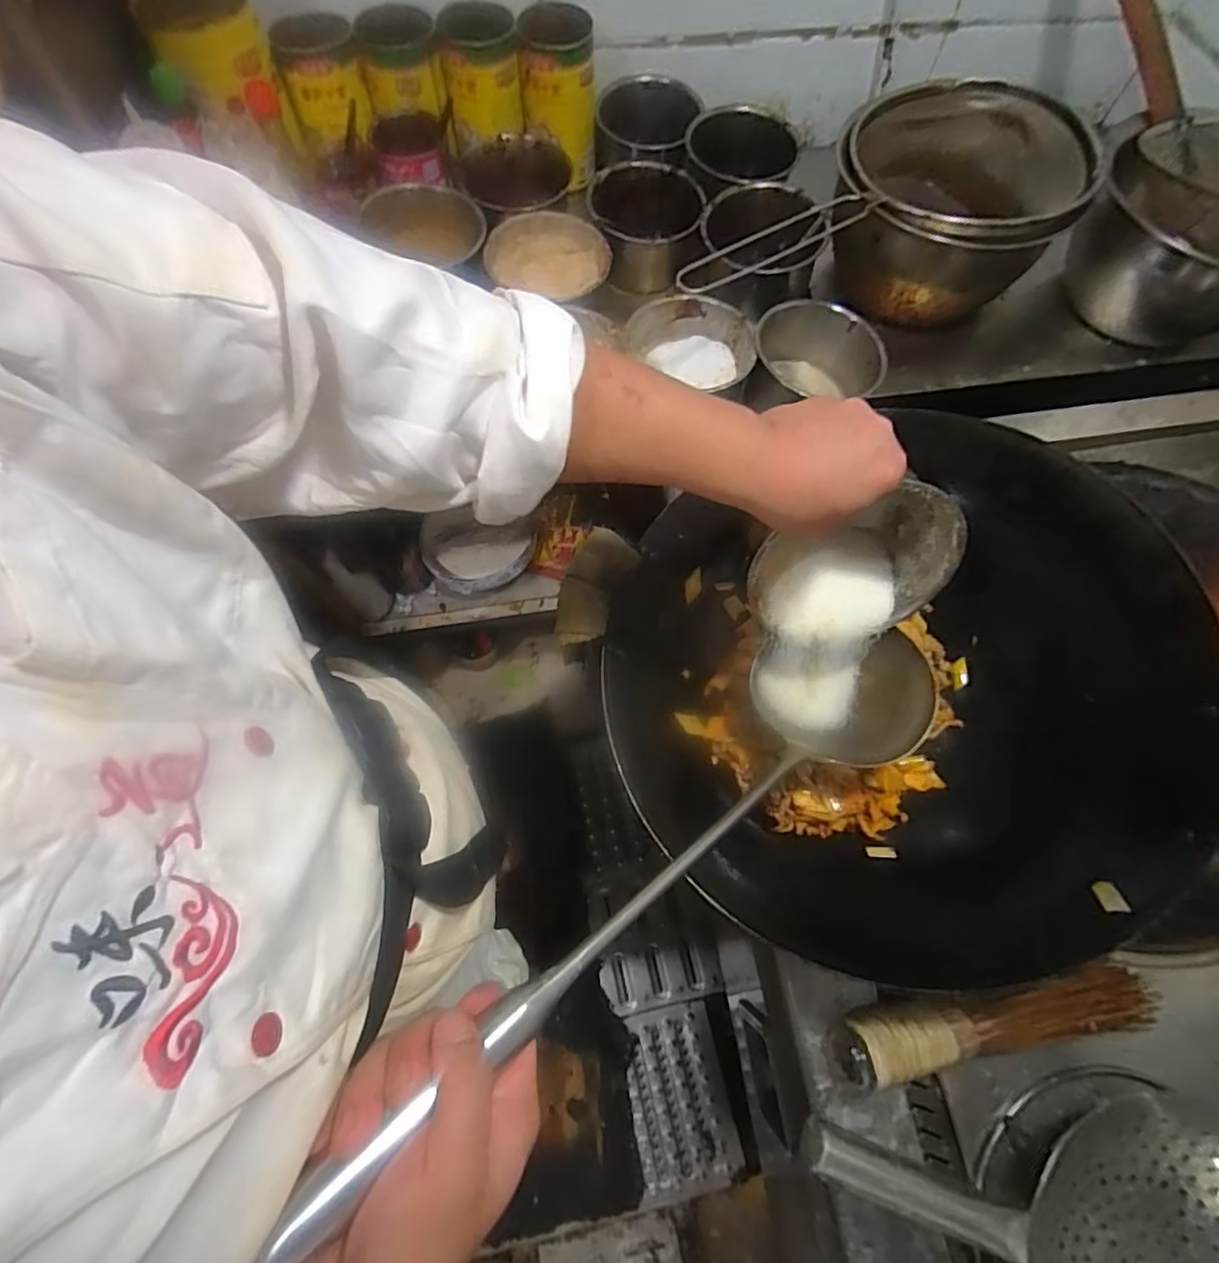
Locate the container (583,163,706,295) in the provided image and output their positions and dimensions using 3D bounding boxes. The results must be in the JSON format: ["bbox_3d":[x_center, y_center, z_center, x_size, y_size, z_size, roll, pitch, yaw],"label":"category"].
[{"bbox_3d":[0.047,-0.552,0.862,0.155,0.088,0.160,5,69,0],"label":"container"}]

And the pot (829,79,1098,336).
[{"bbox_3d":[0.429,-0.523,0.780,0.298,0.169,0.239,13,69,3],"label":"pot"}]

